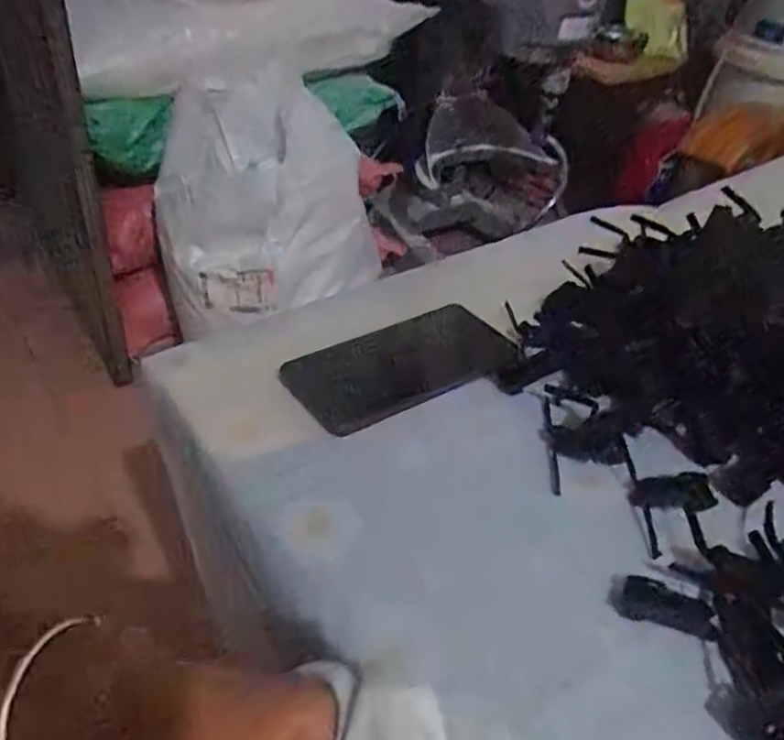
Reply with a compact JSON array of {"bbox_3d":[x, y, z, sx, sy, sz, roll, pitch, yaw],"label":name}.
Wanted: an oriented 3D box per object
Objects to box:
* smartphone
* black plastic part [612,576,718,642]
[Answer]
[{"bbox_3d":[0.009,-0.007,0.499,0.165,0.008,0.079,-21,46,-29],"label":"smartphone"},{"bbox_3d":[0.144,0.125,0.368,0.052,0.008,0.022,13,40,9],"label":"black plastic part"}]

